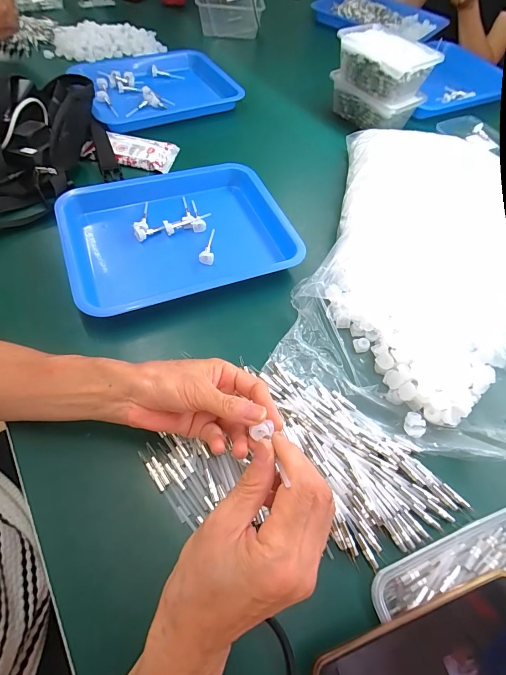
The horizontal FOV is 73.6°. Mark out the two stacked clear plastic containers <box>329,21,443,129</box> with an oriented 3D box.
[{"bbox_3d":[0.234,-0.474,0.634,0.108,0.120,0.163,-28,65,-20],"label":"two stacked clear plastic containers"}]

